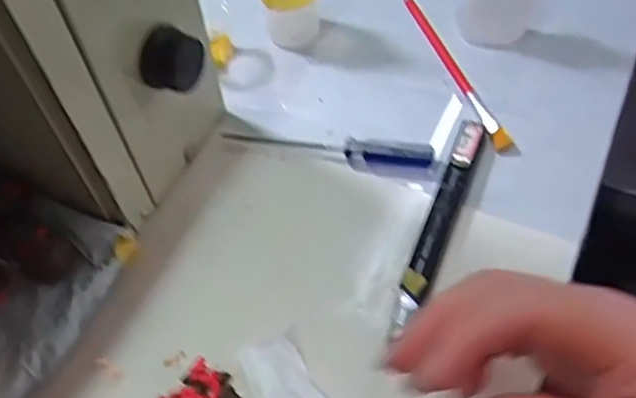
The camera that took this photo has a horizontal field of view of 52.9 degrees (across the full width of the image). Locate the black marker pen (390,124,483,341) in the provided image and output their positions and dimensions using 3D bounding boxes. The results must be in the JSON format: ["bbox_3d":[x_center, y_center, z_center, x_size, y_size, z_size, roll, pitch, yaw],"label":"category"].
[{"bbox_3d":[0.064,0.010,0.339,0.014,0.009,0.135,17,58,16],"label":"black marker pen"}]

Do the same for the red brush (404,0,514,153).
[{"bbox_3d":[0.086,-0.085,0.409,0.011,0.005,0.143,-18,56,-8],"label":"red brush"}]

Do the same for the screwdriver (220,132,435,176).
[{"bbox_3d":[0.004,-0.028,0.373,0.123,0.012,0.020,5,56,8],"label":"screwdriver"}]

